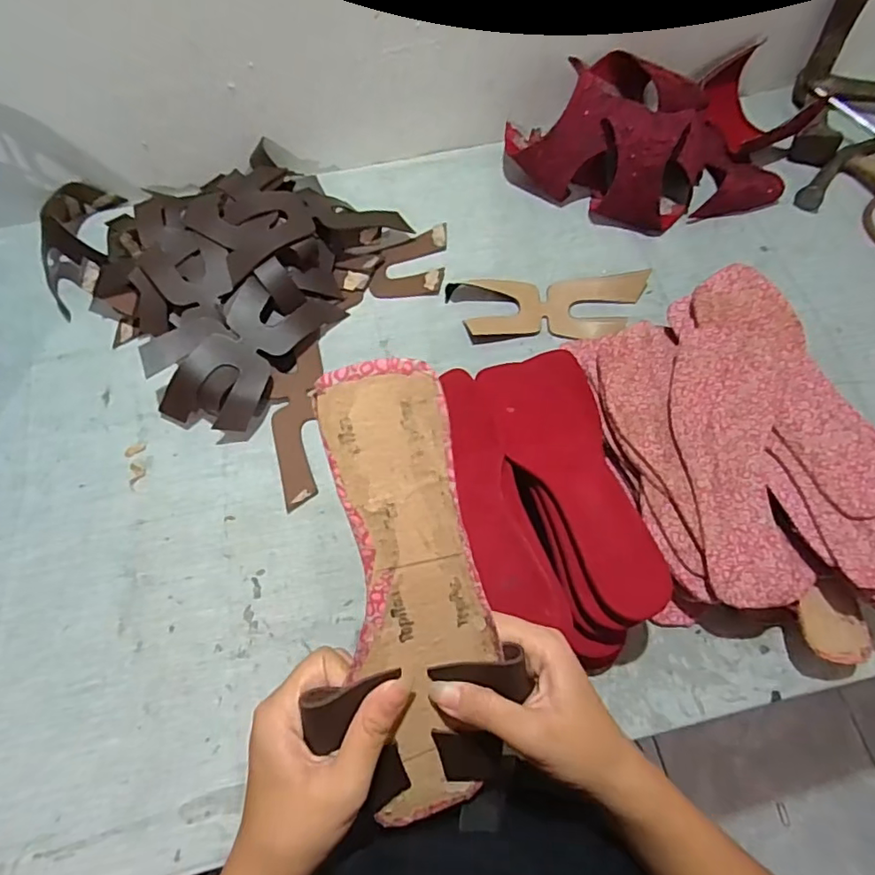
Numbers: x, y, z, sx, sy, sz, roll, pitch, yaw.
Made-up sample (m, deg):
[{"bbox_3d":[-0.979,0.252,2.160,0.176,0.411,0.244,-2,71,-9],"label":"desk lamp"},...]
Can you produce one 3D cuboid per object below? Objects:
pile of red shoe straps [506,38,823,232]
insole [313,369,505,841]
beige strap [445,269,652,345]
[{"bbox_3d":[0.266,-0.349,0.653,0.338,0.105,0.189,-13,66,-5],"label":"pile of red shoe straps"},{"bbox_3d":[-0.008,0.082,0.271,0.063,0.008,0.234,-8,101,-4],"label":"insole"},{"bbox_3d":[0.121,-0.140,0.603,0.209,0.025,0.075,-1,64,-1],"label":"beige strap"}]

